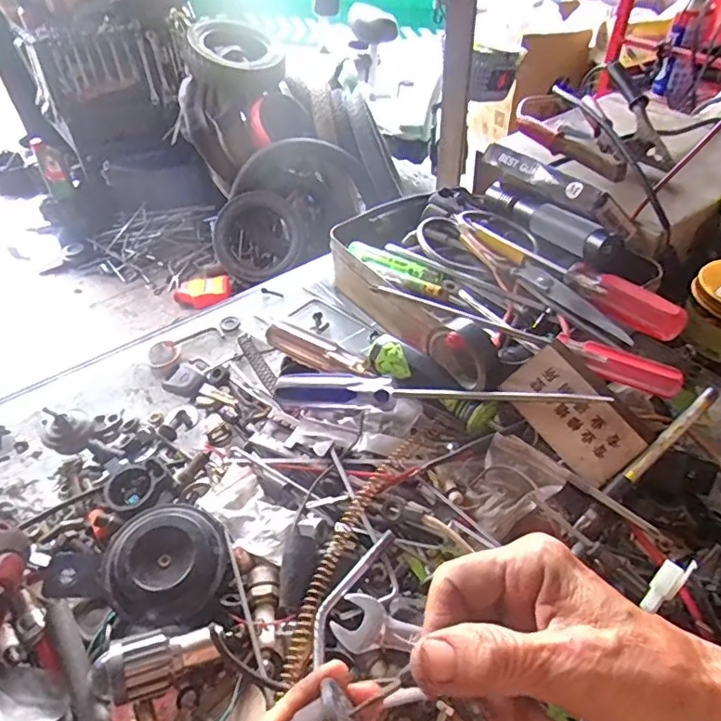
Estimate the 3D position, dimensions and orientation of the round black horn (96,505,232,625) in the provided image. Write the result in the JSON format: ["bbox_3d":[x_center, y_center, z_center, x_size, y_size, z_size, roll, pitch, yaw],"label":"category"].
[{"bbox_3d":[-0.114,0.117,0.320,0.067,0.019,0.067,5,62,-10],"label":"round black horn"}]

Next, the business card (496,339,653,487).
[{"bbox_3d":[0.142,0.034,0.362,0.054,0.007,0.088,-40,72,3],"label":"business card"}]

